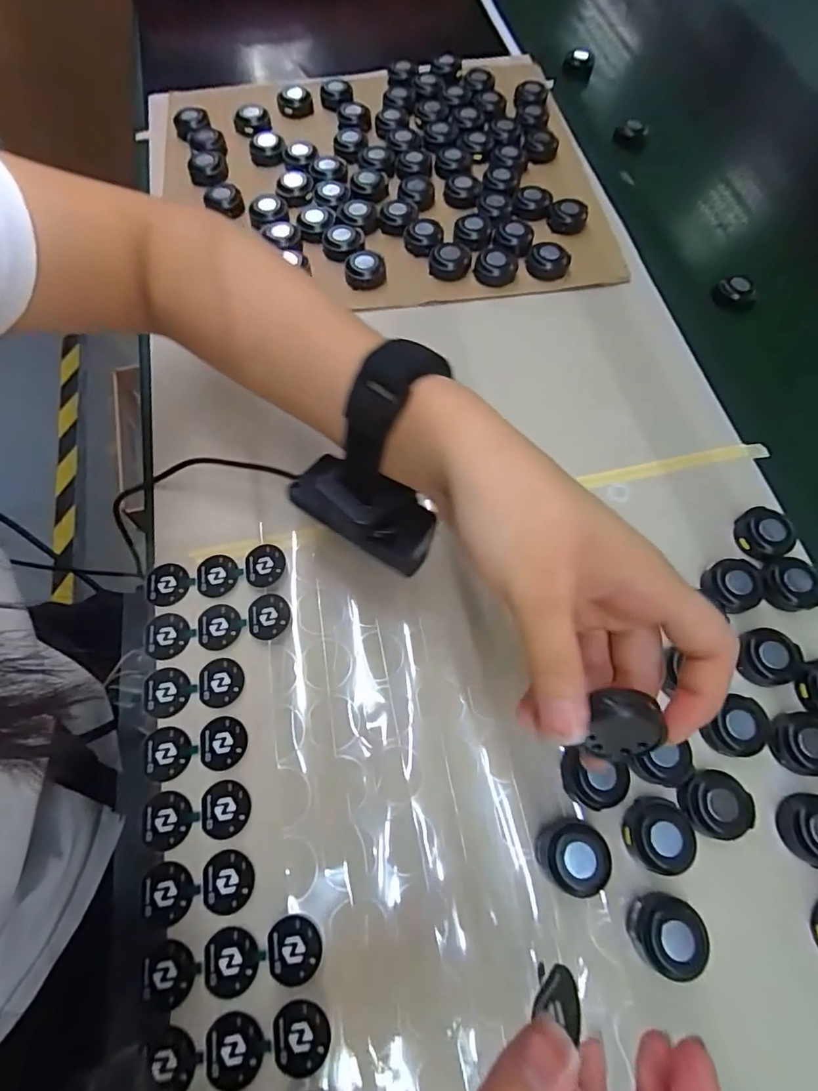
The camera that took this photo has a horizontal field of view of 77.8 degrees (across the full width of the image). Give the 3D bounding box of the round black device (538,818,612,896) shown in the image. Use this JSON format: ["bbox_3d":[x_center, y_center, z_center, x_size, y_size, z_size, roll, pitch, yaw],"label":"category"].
[{"bbox_3d":[0.074,0.140,0.229,0.029,0.014,0.029,0,68,-1],"label":"round black device"}]

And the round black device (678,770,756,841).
[{"bbox_3d":[0.145,0.122,0.238,0.030,0.009,0.027,-23,70,-10],"label":"round black device"}]

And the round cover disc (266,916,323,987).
[{"bbox_3d":[-0.048,0.170,0.212,0.023,0.004,0.024,0,68,-1],"label":"round cover disc"}]

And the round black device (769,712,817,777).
[{"bbox_3d":[0.198,0.098,0.250,0.033,0.009,0.028,6,68,1],"label":"round black device"}]

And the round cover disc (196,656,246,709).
[{"bbox_3d":[-0.096,0.069,0.257,0.024,0.004,0.024,0,68,-1],"label":"round cover disc"}]

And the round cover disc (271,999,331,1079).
[{"bbox_3d":[-0.043,0.196,0.201,0.022,0.004,0.023,0,68,-1],"label":"round cover disc"}]

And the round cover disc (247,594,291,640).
[{"bbox_3d":[-0.075,0.038,0.269,0.023,0.005,0.023,0,68,-1],"label":"round cover disc"}]

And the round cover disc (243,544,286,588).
[{"bbox_3d":[-0.080,0.011,0.280,0.023,0.004,0.024,-3,74,9],"label":"round cover disc"}]

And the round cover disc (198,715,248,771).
[{"bbox_3d":[-0.091,0.096,0.246,0.023,0.004,0.024,0,68,-1],"label":"round cover disc"}]

